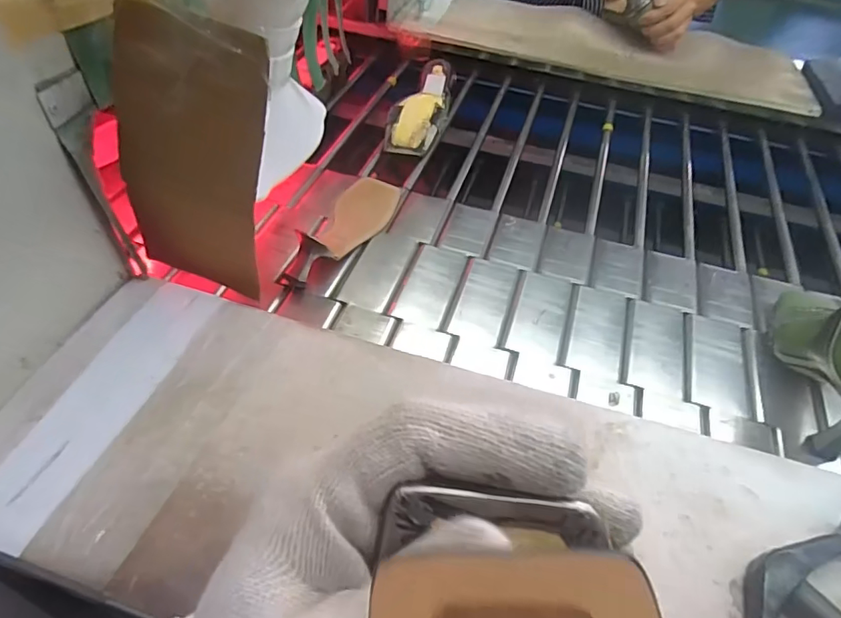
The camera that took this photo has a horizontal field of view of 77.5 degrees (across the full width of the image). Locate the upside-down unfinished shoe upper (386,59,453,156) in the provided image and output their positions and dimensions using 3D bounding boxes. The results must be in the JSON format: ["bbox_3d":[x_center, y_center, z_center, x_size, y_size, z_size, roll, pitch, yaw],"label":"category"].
[{"bbox_3d":[0.003,-0.315,0.813,0.083,0.060,0.203,9,49,3],"label":"upside-down unfinished shoe upper"}]

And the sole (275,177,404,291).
[{"bbox_3d":[-0.086,-0.110,0.629,0.073,0.052,0.221,16,50,9],"label":"sole"}]

